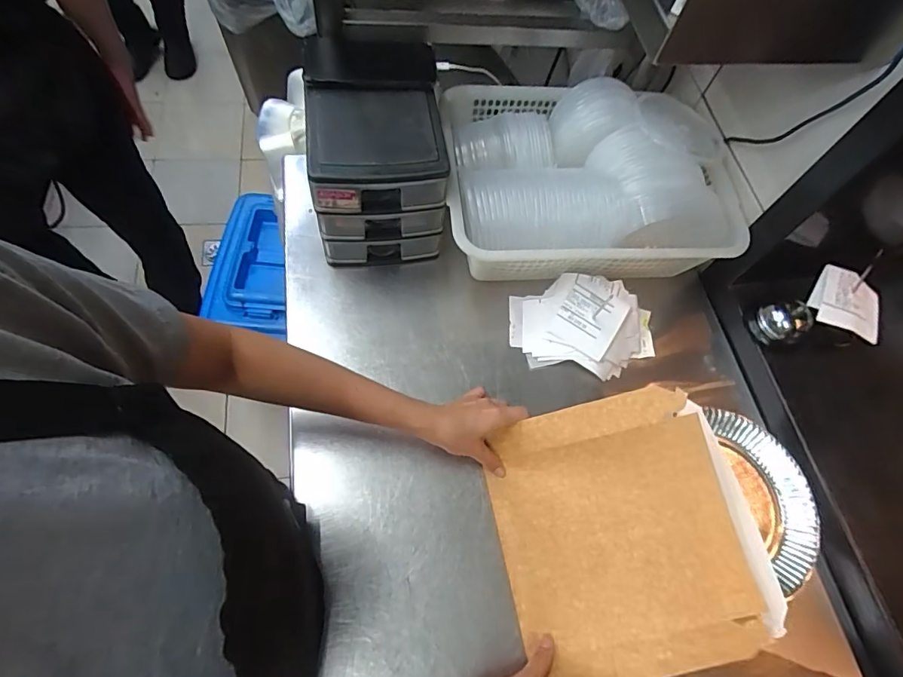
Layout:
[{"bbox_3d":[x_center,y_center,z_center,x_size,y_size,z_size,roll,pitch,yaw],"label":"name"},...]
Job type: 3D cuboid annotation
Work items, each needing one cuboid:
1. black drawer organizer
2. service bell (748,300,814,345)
[{"bbox_3d":[-0.096,-0.213,0.630,0.158,0.177,0.163,-2,64,-8],"label":"black drawer organizer"},{"bbox_3d":[0.432,-0.020,0.631,0.048,0.053,0.055,-14,68,-13],"label":"service bell"}]

